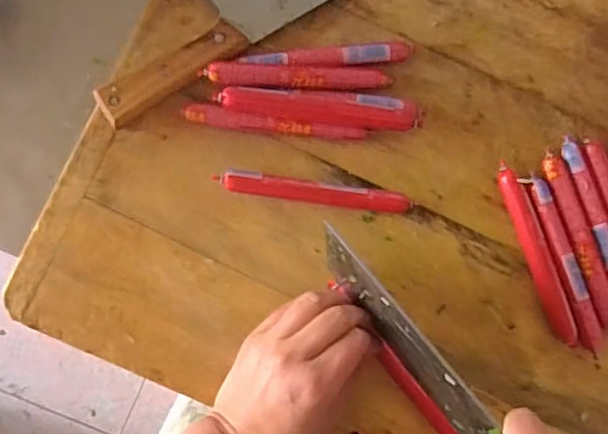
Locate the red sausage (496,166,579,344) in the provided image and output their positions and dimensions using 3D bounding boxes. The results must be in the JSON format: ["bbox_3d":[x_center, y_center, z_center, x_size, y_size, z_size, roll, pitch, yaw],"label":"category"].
[{"bbox_3d":[0.171,0.028,0.436,0.015,0.014,0.136,-19,87,-6],"label":"red sausage"}]

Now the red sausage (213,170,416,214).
[{"bbox_3d":[0.008,-0.018,0.428,0.137,0.018,0.016,8,85,-4],"label":"red sausage"}]

